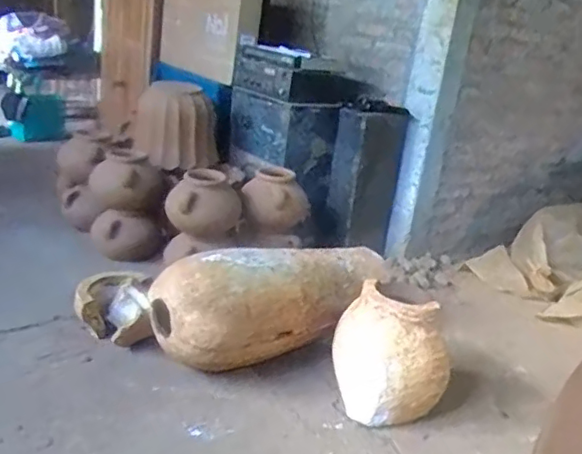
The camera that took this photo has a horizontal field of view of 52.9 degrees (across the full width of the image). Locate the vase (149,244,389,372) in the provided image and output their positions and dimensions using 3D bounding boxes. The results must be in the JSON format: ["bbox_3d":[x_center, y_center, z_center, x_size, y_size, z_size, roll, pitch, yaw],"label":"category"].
[{"bbox_3d":[-0.030,0.201,1.775,0.761,0.278,0.258,-10,26,-41],"label":"vase"}]

